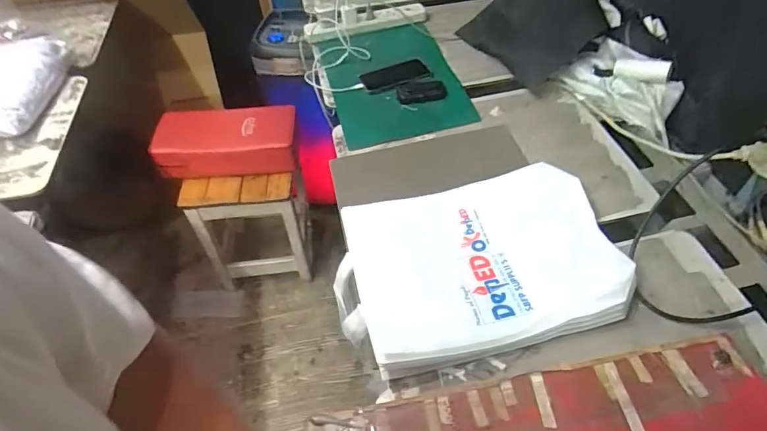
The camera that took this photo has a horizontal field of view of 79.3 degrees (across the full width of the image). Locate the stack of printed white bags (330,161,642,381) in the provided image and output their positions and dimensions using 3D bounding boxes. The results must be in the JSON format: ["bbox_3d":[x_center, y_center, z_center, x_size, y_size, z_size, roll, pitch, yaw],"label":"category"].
[{"bbox_3d":[0.135,0.071,0.745,0.449,0.059,0.301,-13,53,-3],"label":"stack of printed white bags"}]

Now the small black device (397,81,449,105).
[{"bbox_3d":[0.090,-0.281,1.065,0.111,0.022,0.050,-8,49,-5],"label":"small black device"}]

